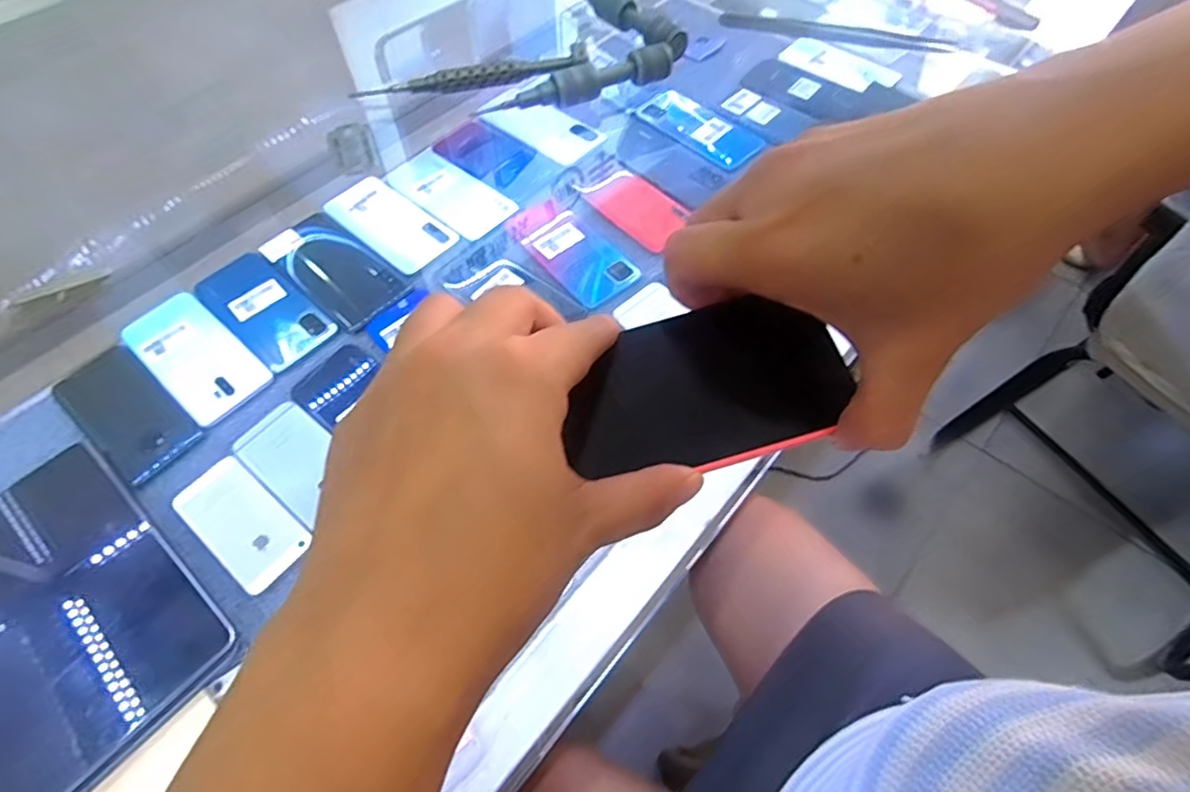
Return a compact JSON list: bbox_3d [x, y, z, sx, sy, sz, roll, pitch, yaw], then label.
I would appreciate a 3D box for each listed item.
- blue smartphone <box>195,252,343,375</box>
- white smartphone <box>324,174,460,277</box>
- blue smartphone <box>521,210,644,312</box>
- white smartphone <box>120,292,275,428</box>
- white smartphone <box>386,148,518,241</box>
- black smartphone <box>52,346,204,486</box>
[{"bbox_3d":[-0.339,-0.093,0.587,0.169,0.014,0.075,38,67,21],"label":"blue smartphone"},{"bbox_3d":[-0.233,-0.200,0.647,0.163,0.010,0.076,38,67,21],"label":"white smartphone"},{"bbox_3d":[-0.015,-0.149,0.617,0.070,0.010,0.126,-35,65,-18],"label":"blue smartphone"},{"bbox_3d":[-0.390,-0.041,0.561,0.165,0.006,0.075,37,67,20],"label":"white smartphone"},{"bbox_3d":[-0.173,-0.244,0.671,0.165,0.015,0.073,37,67,20],"label":"white smartphone"},{"bbox_3d":[-0.431,0.011,0.528,0.163,0.009,0.069,33,65,19],"label":"black smartphone"}]

